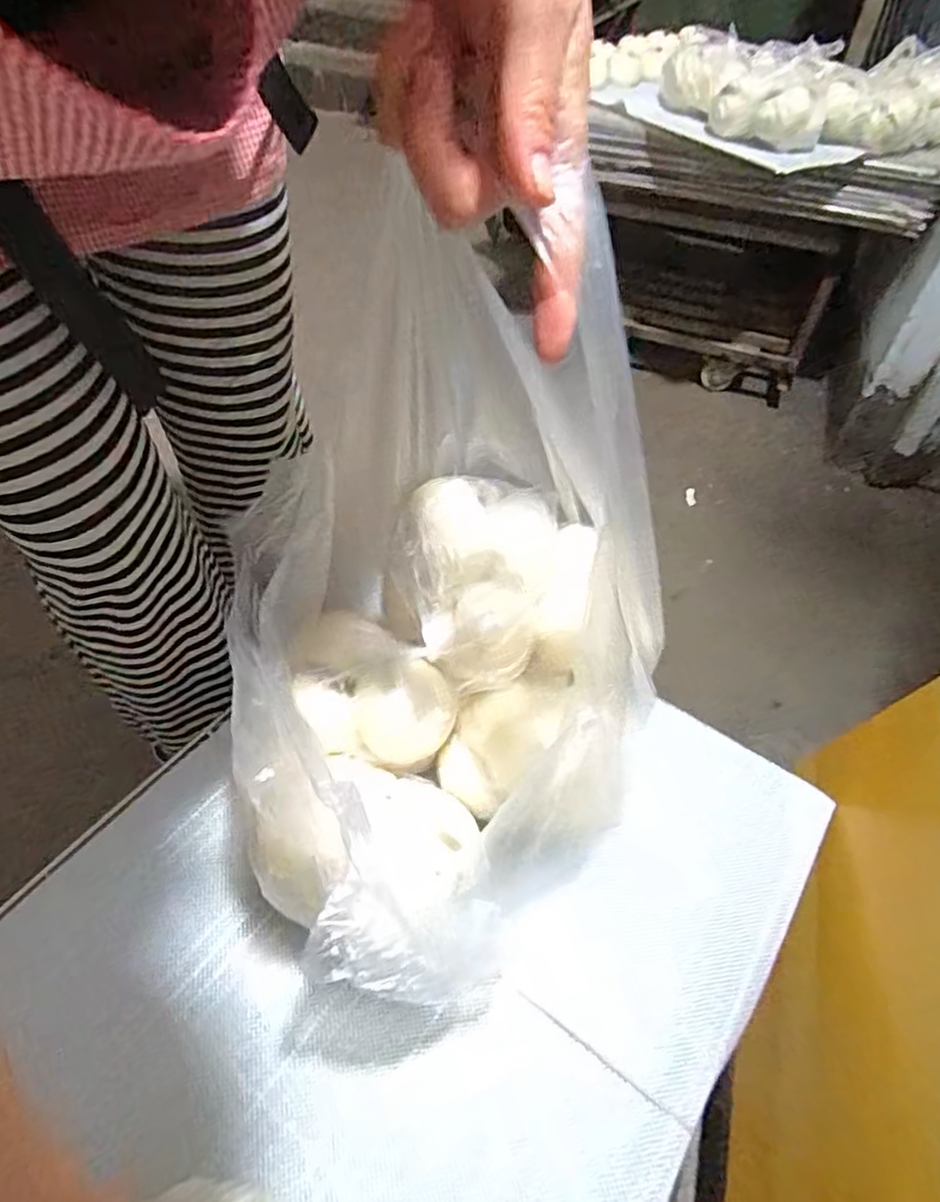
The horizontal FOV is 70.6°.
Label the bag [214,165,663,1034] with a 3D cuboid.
[{"bbox_3d":[0.001,0.018,0.432,0.241,0.325,0.301,-8,53,-11],"label":"bag"}]

